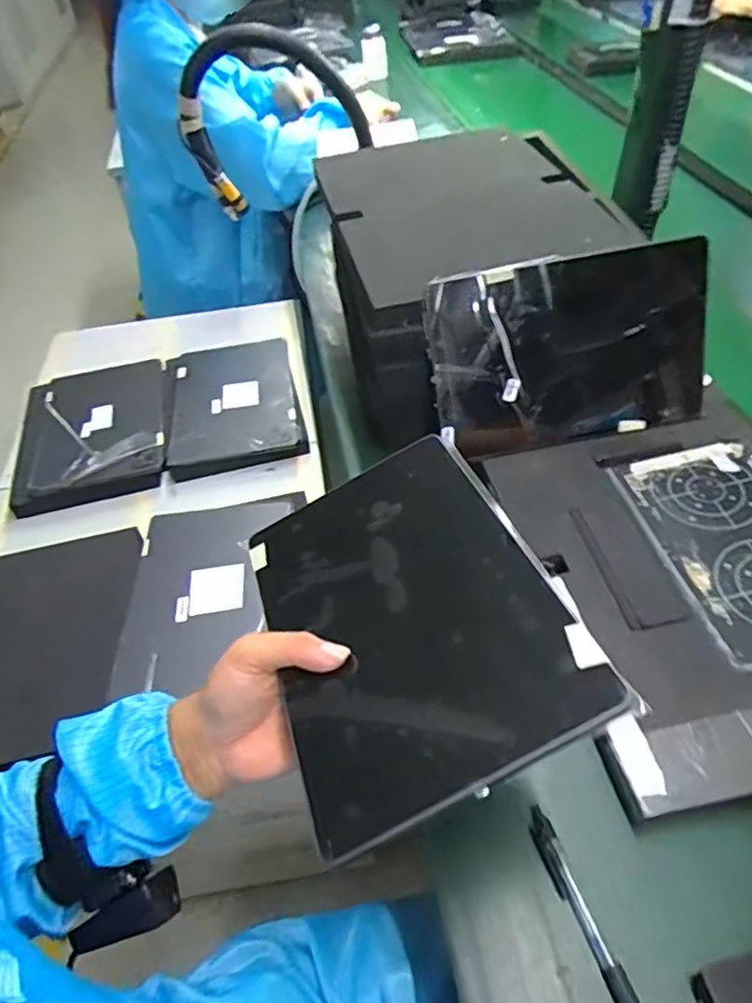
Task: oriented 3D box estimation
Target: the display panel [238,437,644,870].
[{"bbox_3d":[0.012,0.059,0.387,0.164,0.006,0.246,-29,40,0],"label":"display panel"}]

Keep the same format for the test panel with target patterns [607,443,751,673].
[{"bbox_3d":[0.302,0.030,0.519,0.139,0.014,0.207,-10,48,-4],"label":"test panel with target patterns"}]

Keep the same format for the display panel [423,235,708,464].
[{"bbox_3d":[0.179,-0.137,0.592,0.252,0.169,0.013,-10,22,0],"label":"display panel"}]

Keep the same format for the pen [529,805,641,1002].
[{"bbox_3d":[0.127,0.253,0.375,0.014,0.007,0.139,-18,49,-10],"label":"pen"}]

